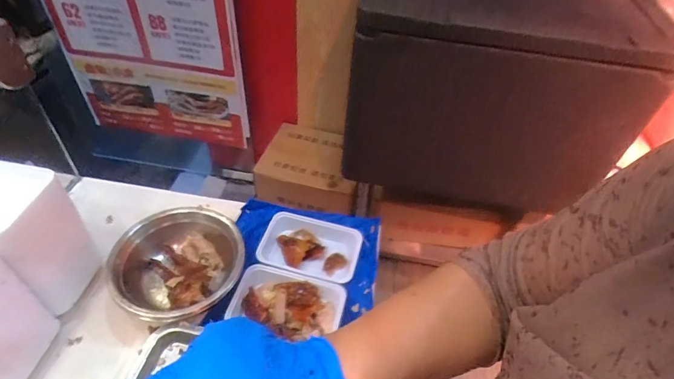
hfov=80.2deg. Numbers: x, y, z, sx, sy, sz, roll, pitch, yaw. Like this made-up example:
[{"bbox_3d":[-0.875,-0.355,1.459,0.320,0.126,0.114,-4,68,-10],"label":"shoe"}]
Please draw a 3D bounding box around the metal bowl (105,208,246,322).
[{"bbox_3d":[-0.241,0.115,0.620,0.178,0.088,0.194,3,47,-3],"label":"metal bowl"}]

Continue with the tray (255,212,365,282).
[{"bbox_3d":[-0.046,0.100,0.691,0.163,0.035,0.109,12,47,6],"label":"tray"}]

